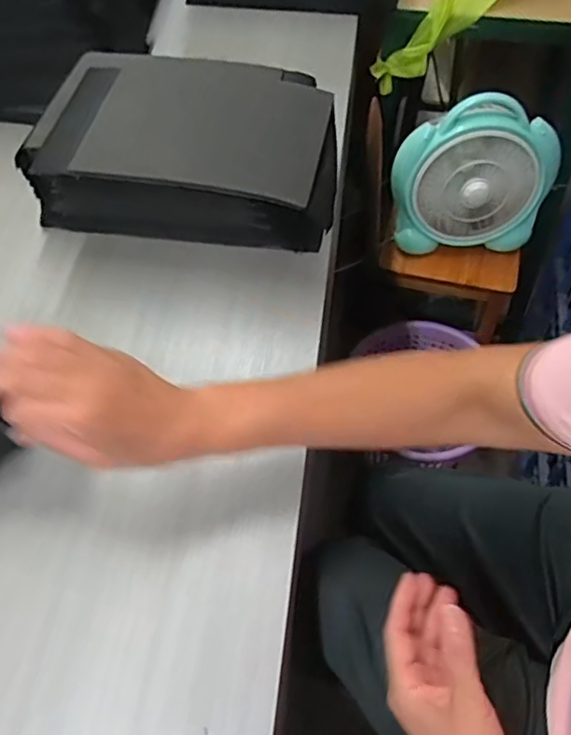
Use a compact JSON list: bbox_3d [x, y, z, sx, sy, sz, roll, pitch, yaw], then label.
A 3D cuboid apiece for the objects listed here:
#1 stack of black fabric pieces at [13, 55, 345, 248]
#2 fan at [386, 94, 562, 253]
[{"bbox_3d":[-0.091,-0.205,0.615,0.302,0.128,0.176,13,60,11],"label":"stack of black fabric pieces"},{"bbox_3d":[0.281,-0.290,0.913,0.235,0.242,0.082,1,45,4],"label":"fan"}]

